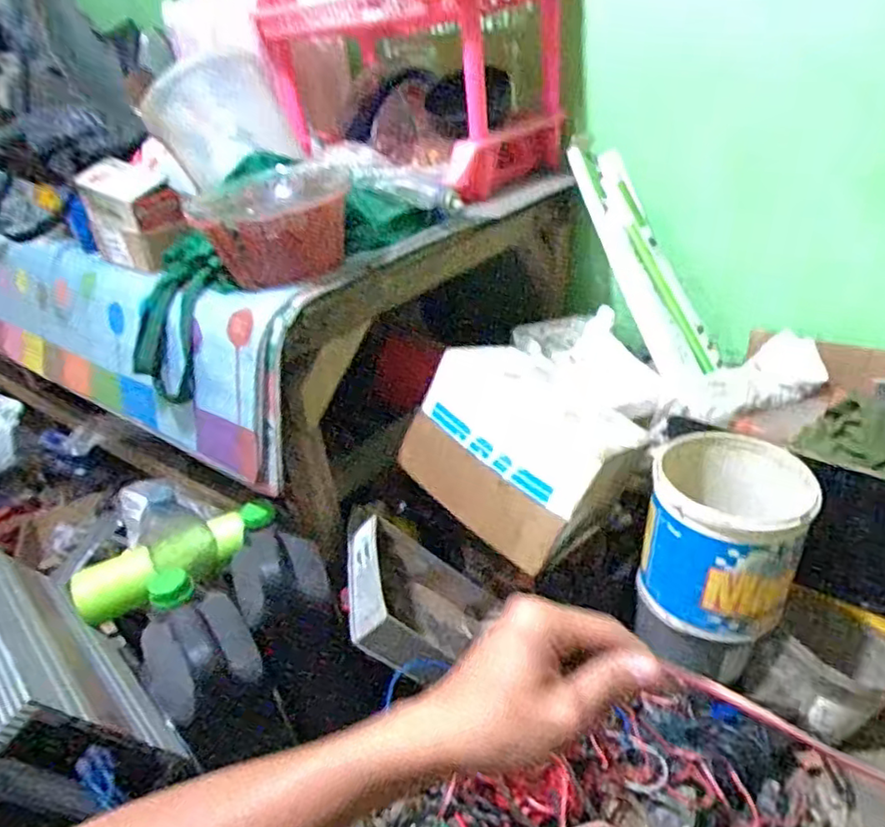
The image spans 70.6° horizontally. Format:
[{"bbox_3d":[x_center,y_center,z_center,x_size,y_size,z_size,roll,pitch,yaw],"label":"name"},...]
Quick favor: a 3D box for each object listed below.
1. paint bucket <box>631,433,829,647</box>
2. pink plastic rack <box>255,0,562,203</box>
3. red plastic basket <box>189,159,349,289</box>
[{"bbox_3d":[0.363,0.150,0.803,0.179,0.180,0.201,14,37,32],"label":"paint bucket"},{"bbox_3d":[-0.053,-0.593,1.100,0.436,0.332,0.333,18,39,37],"label":"pink plastic rack"},{"bbox_3d":[-0.213,-0.244,0.810,0.192,0.103,0.196,-18,32,-17],"label":"red plastic basket"}]

